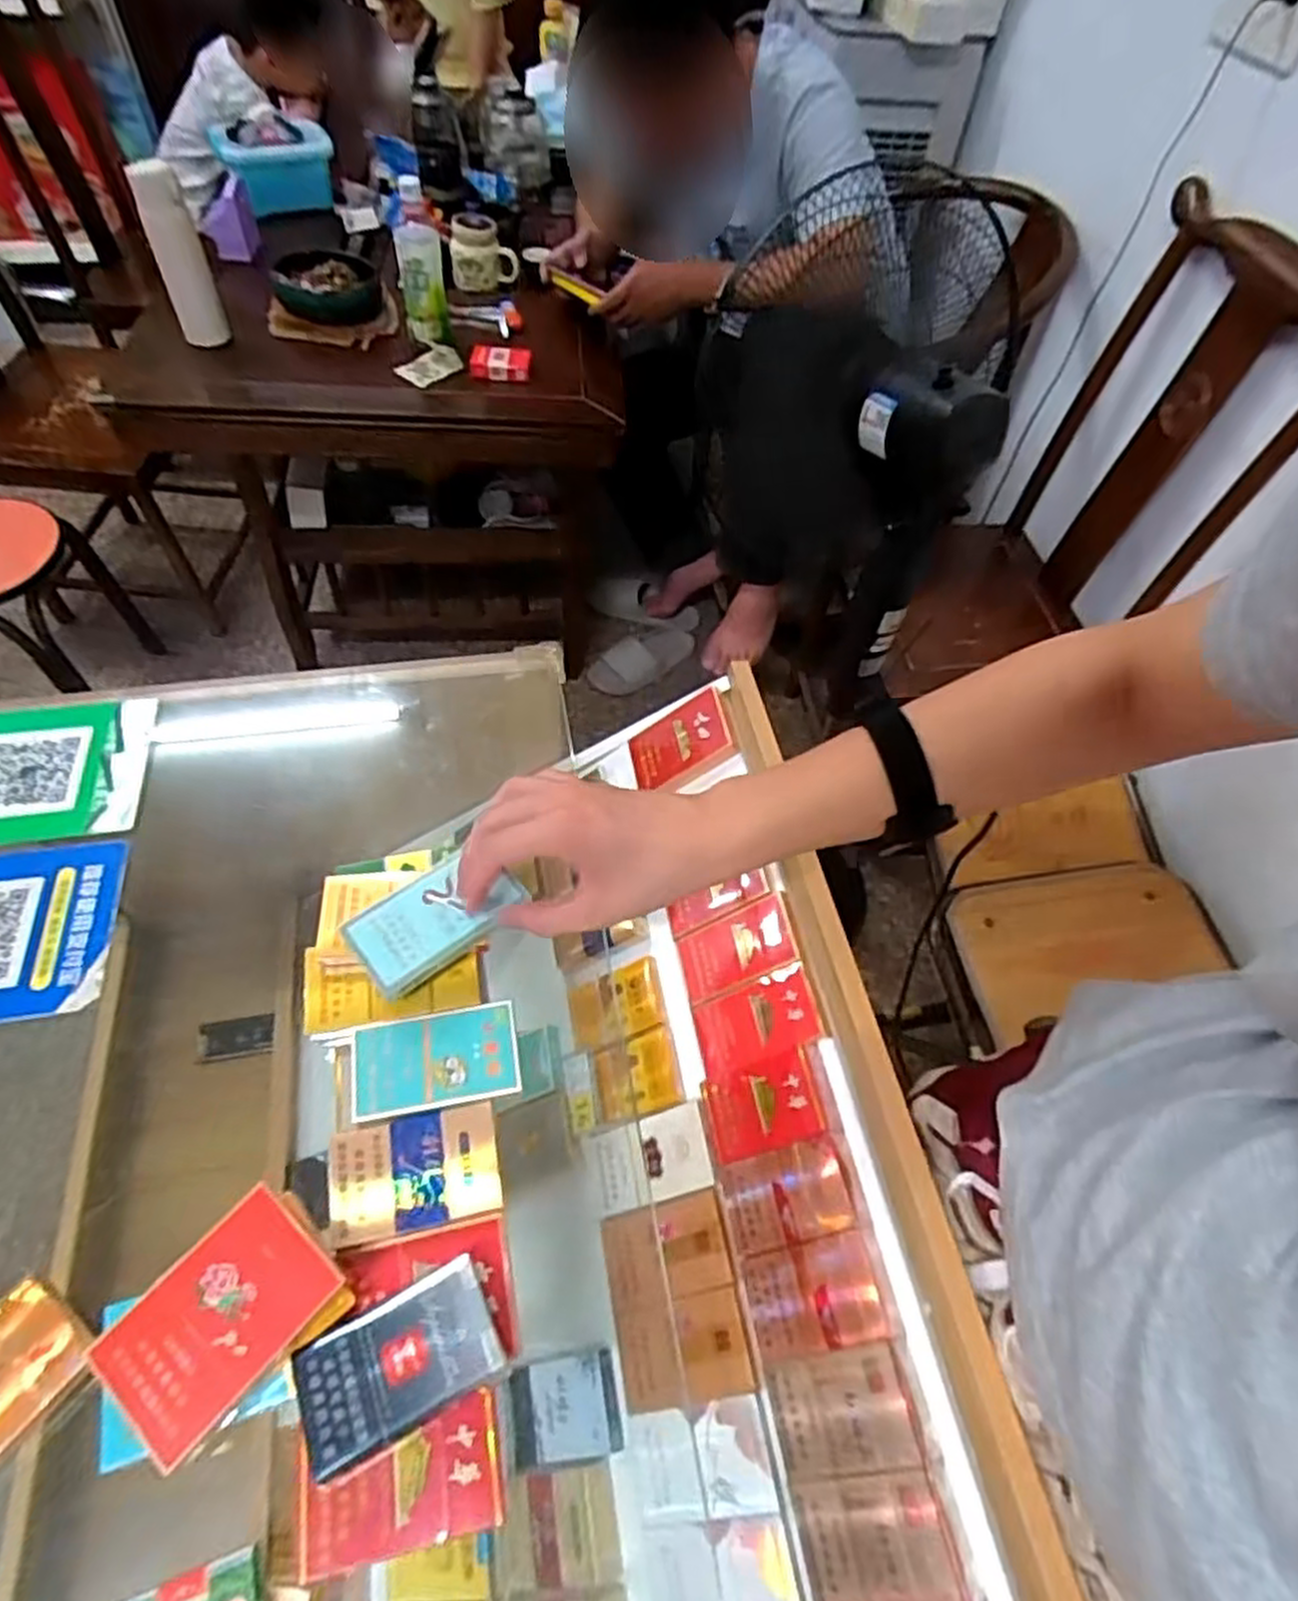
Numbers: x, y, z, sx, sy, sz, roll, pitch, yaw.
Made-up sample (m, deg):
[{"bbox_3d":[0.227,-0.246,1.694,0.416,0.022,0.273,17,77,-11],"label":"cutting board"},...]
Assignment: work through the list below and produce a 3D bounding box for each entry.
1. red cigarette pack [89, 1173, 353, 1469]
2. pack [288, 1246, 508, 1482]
[{"bbox_3d":[-0.196,0.237,0.364,0.065,0.013,0.091,36,61,19],"label":"red cigarette pack"},{"bbox_3d":[-0.114,0.256,0.364,0.083,0.020,0.054,-24,61,-18],"label":"pack"}]

